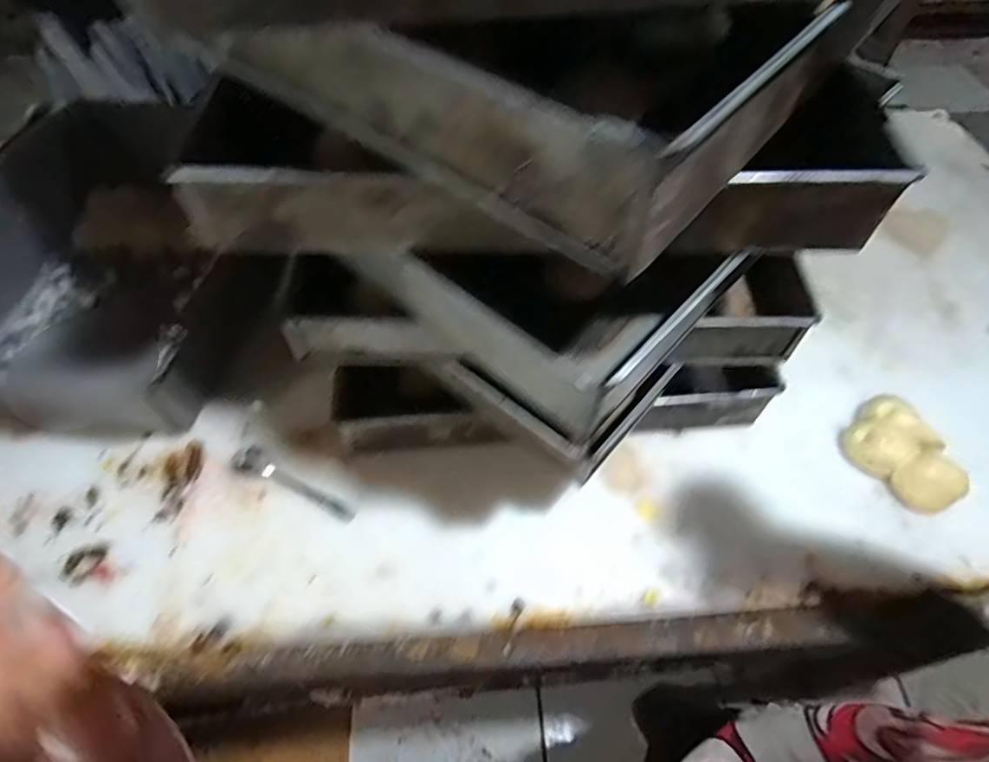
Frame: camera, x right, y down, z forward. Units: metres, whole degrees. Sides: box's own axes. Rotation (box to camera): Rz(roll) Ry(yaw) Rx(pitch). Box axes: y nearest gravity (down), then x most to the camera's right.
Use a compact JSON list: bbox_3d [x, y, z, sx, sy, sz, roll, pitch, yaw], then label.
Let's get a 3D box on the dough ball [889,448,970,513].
[{"bbox_3d":[0.394,0.091,0.528,0.047,0.038,0.049,1,55,-1],"label":"dough ball"}]

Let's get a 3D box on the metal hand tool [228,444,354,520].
[{"bbox_3d":[-0.190,0.097,0.539,0.135,0.012,0.026,28,59,17],"label":"metal hand tool"}]

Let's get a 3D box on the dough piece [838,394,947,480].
[{"bbox_3d":[0.372,0.052,0.557,0.074,0.034,0.065,-21,58,-15],"label":"dough piece"}]

